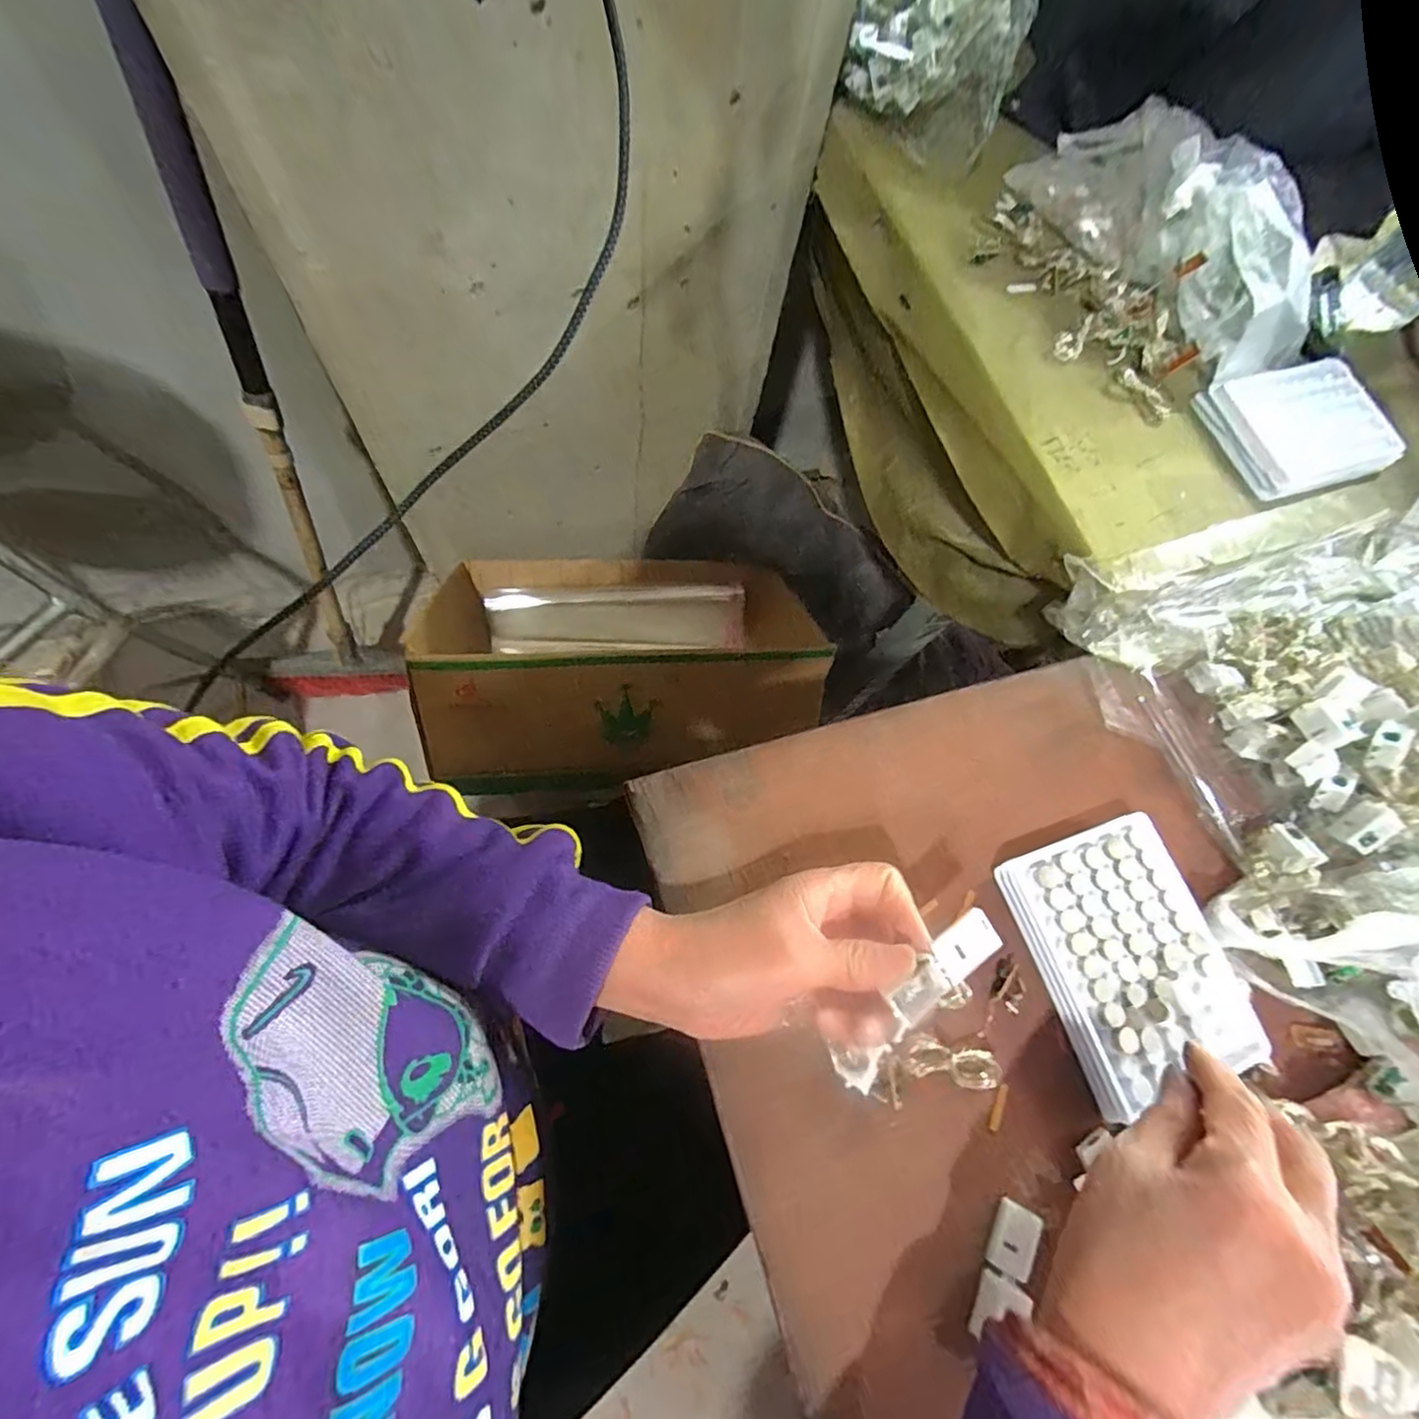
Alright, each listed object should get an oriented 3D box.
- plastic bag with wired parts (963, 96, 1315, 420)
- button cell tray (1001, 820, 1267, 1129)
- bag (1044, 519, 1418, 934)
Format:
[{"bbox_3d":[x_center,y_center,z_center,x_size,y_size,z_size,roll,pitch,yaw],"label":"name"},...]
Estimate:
[{"bbox_3d":[0.311,-0.350,0.436,0.173,0.071,0.259,-25,76,-15],"label":"plastic bag with wired parts"},{"bbox_3d":[0.224,0.129,0.321,0.099,0.017,0.128,-16,73,-7],"label":"button cell tray"},{"bbox_3d":[0.391,-0.009,0.359,0.284,0.061,0.231,-9,72,-11],"label":"bag"}]

